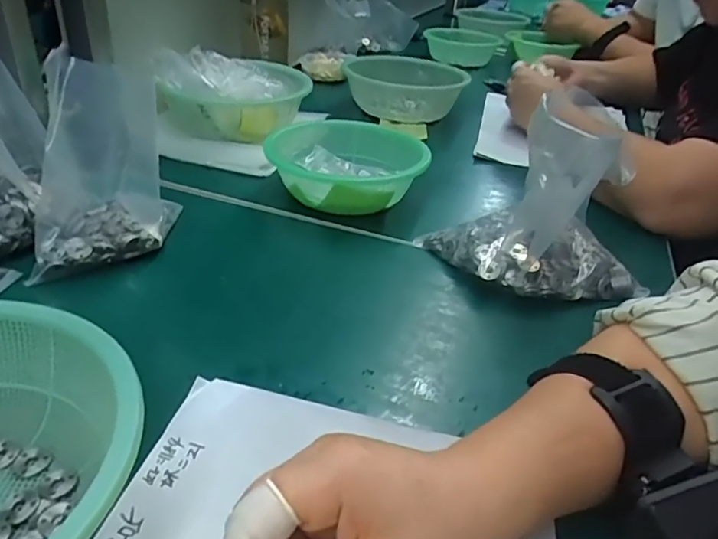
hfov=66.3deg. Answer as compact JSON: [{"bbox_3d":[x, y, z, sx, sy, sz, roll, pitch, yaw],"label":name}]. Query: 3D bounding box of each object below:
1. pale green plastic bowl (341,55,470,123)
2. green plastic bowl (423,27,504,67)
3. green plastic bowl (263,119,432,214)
[{"bbox_3d":[0.069,-0.279,0.840,0.179,0.062,0.202,5,33,1],"label":"pale green plastic bowl"},{"bbox_3d":[0.214,-0.464,1.152,0.161,0.068,0.120,11,32,7],"label":"green plastic bowl"},{"bbox_3d":[-0.011,-0.100,0.562,0.150,0.055,0.154,5,32,-3],"label":"green plastic bowl"}]

